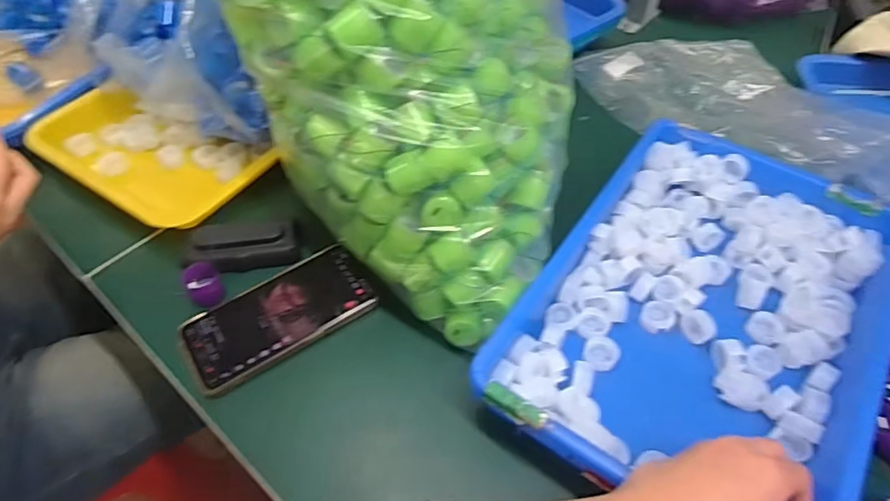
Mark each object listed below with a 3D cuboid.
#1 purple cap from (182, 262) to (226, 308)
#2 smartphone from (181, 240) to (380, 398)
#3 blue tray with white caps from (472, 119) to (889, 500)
[{"bbox_3d":[-0.218,0.032,0.493,0.029,0.036,0.026,-23,55,-18],"label":"purple cap"},{"bbox_3d":[-0.146,0.055,0.478,0.163,0.014,0.080,-29,57,-22],"label":"smartphone"},{"bbox_3d":[0.218,0.051,0.457,0.246,0.067,0.364,30,57,21],"label":"blue tray with white caps"}]

